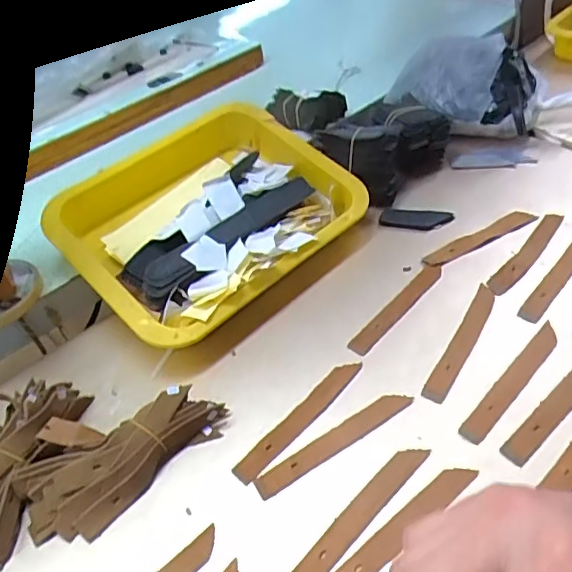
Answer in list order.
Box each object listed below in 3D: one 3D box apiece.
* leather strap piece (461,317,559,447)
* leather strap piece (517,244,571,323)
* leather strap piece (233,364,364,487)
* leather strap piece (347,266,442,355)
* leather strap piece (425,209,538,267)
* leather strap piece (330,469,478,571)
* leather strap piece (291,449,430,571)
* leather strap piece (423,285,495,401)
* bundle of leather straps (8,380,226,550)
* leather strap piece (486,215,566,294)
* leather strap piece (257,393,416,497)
[{"bbox_3d":[0.167,0.068,0.410,0.122,0.006,0.016,-37,51,-28],"label":"leather strap piece"},{"bbox_3d":[0.233,-0.011,0.478,0.016,0.004,0.123,29,54,32],"label":"leather strap piece"},{"bbox_3d":[0.012,0.096,0.408,0.018,0.007,0.121,31,55,33],"label":"leather strap piece"},{"bbox_3d":[0.095,0.017,0.474,0.016,0.006,0.116,38,64,24],"label":"leather strap piece"},{"bbox_3d":[0.181,-0.046,0.523,0.121,0.008,0.019,-23,46,-16],"label":"leather strap piece"},{"bbox_3d":[0.068,0.148,0.340,0.124,0.004,0.018,-31,48,-22],"label":"leather strap piece"},{"bbox_3d":[0.045,0.142,0.350,0.019,0.004,0.121,31,56,34],"label":"leather strap piece"},{"bbox_3d":[0.140,0.041,0.440,0.018,0.008,0.121,21,51,27],"label":"leather strap piece"},{"bbox_3d":[-0.110,0.116,0.387,0.141,0.029,0.055,-32,48,-23],"label":"bundle of leather straps"},{"bbox_3d":[0.216,-0.030,0.501,0.019,0.010,0.120,30,55,33],"label":"leather strap piece"},{"bbox_3d":[0.034,0.107,0.390,0.122,0.004,0.017,-27,47,-19],"label":"leather strap piece"}]

